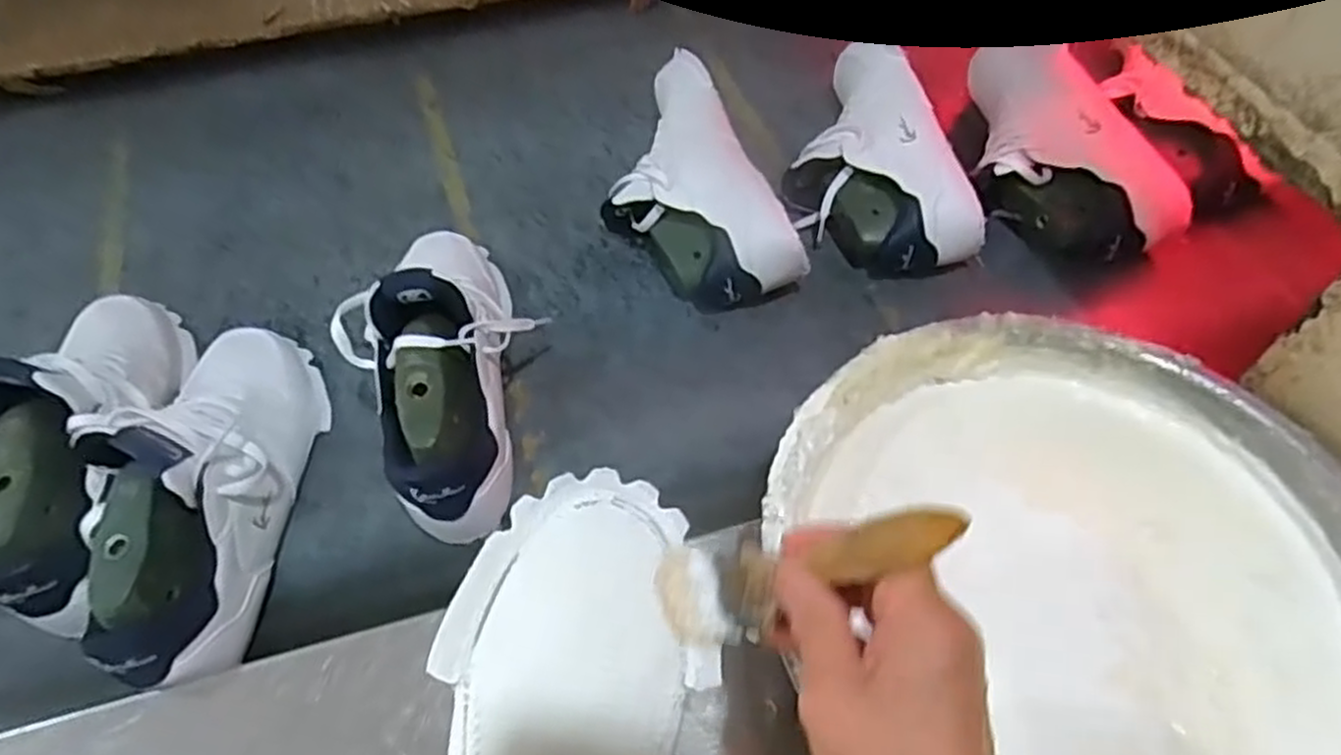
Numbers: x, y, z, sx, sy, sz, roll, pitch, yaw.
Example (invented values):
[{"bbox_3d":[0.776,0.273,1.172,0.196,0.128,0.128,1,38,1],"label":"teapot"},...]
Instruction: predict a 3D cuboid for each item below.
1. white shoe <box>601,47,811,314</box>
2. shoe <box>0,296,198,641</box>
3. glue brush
[{"bbox_3d":[0.006,-0.173,0.713,0.134,0.091,0.264,-15,54,-13],"label":"white shoe"},{"bbox_3d":[-0.422,0.023,0.552,0.084,0.115,0.281,-11,53,-10],"label":"shoe"},{"bbox_3d":[0.049,0.078,0.310,0.028,0.147,0.033,35,47,-27],"label":"glue brush"}]

